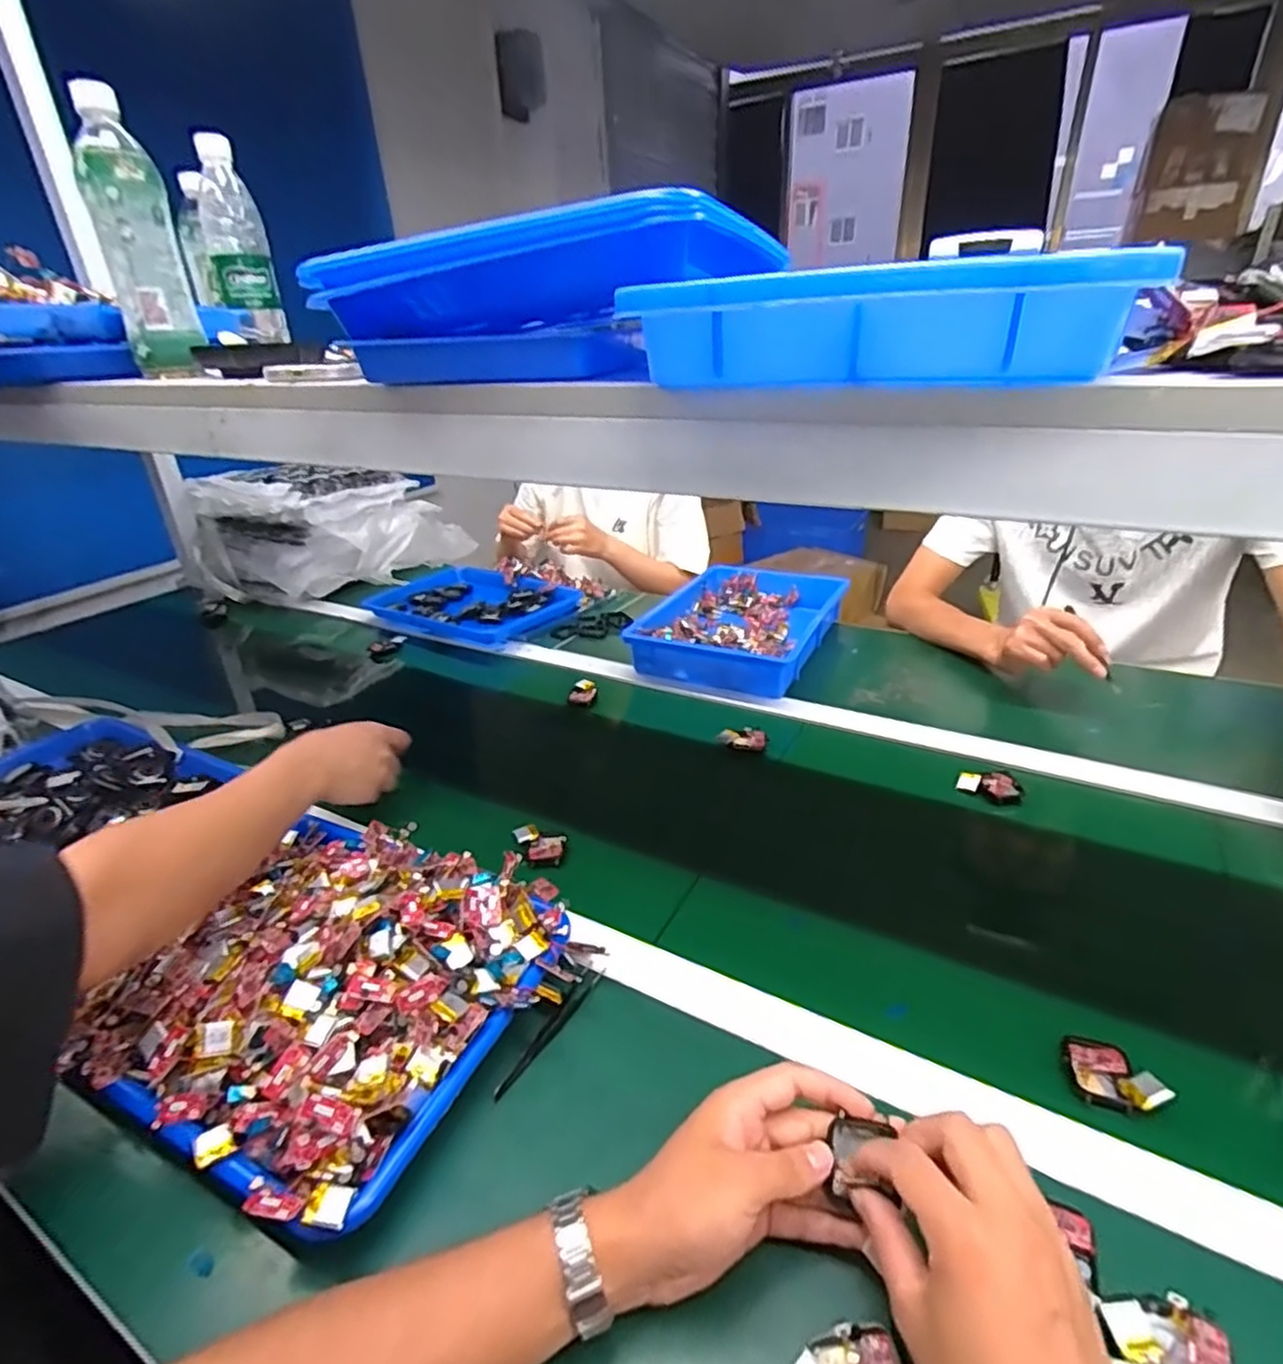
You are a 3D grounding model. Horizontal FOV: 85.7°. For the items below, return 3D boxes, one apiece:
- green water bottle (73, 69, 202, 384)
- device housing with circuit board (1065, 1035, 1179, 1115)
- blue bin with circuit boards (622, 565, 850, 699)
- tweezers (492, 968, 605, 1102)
[{"bbox_3d":[-0.448,-0.394,0.612,0.059,0.216,0.067,-18,31,-25],"label":"green water bottle"},{"bbox_3d":[0.304,0.251,0.445,0.050,0.023,0.046,5,29,17],"label":"device housing with circuit board"},{"bbox_3d":[0.162,-0.086,1.080,0.244,0.075,0.360,11,31,26],"label":"blue bin with circuit boards"},{"bbox_3d":[-0.066,0.246,0.496,0.010,0.014,0.114,16,34,32],"label":"tweezers"}]

